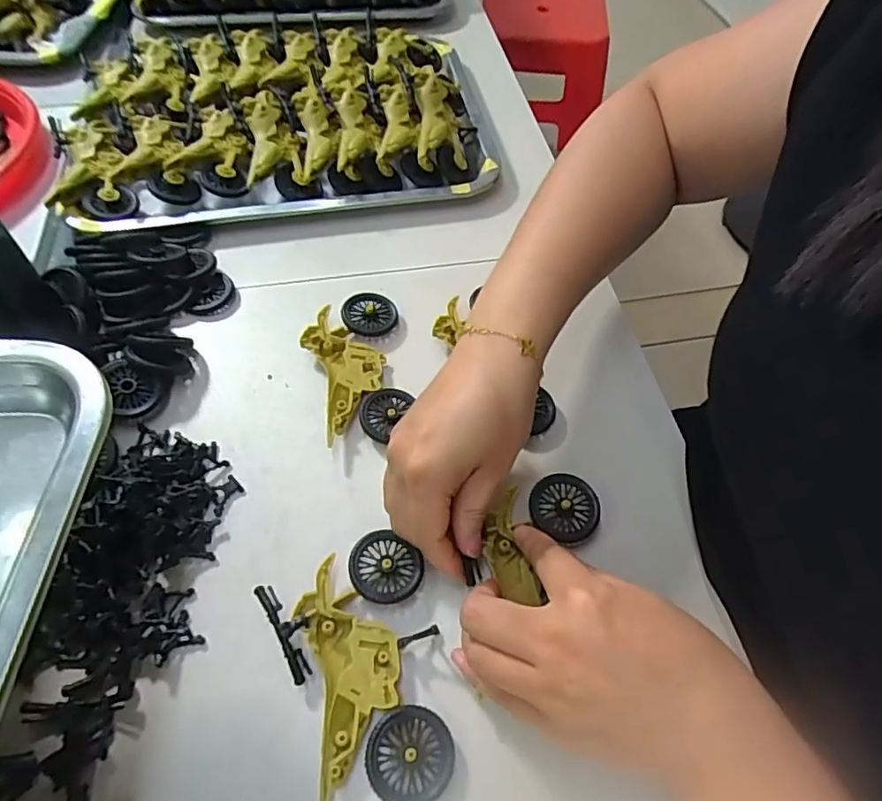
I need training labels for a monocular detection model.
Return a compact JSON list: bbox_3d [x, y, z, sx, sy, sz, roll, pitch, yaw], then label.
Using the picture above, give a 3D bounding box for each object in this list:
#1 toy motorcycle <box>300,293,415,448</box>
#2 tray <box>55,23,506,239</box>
[{"bbox_3d":[-0.056,-0.022,0.364,0.060,0.016,0.113,-7,56,-8],"label":"toy motorcycle"},{"bbox_3d":[-0.140,-0.250,0.493,0.355,0.059,0.236,-9,57,-10],"label":"tray"}]

